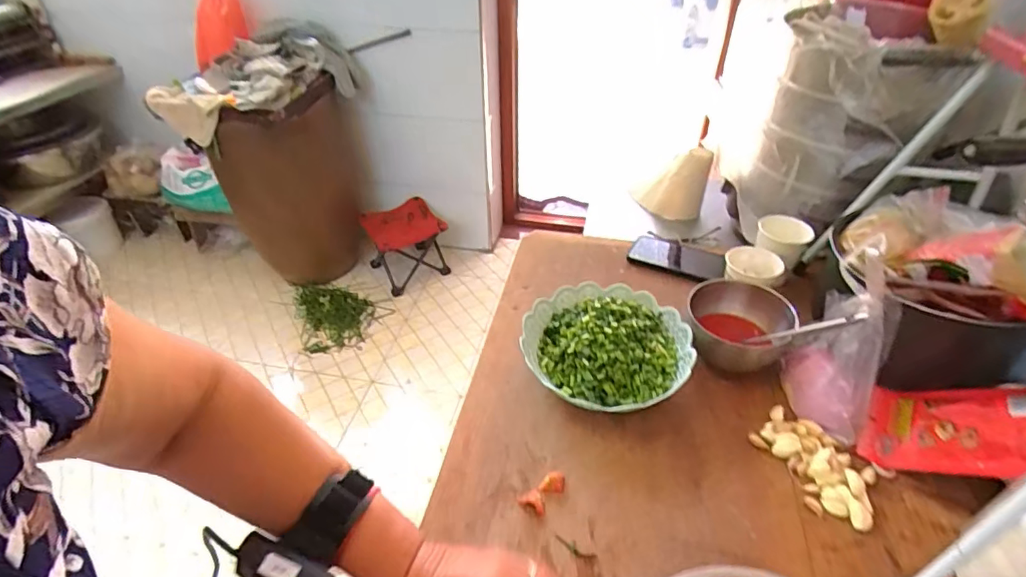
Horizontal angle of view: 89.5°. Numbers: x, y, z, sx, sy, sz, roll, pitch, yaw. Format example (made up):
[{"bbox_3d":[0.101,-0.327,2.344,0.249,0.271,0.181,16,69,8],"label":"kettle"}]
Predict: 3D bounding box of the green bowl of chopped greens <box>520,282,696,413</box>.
[{"bbox_3d":[0.115,0.074,0.648,0.197,0.068,0.194,-1,39,1],"label":"green bowl of chopped greens"}]

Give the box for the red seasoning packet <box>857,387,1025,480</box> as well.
[{"bbox_3d":[0.452,0.142,0.536,0.149,0.019,0.109,-19,26,49],"label":"red seasoning packet"}]

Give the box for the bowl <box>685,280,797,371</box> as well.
[{"bbox_3d":[0.284,0.050,0.658,0.112,0.078,0.101,8,40,12],"label":"bowl"}]

